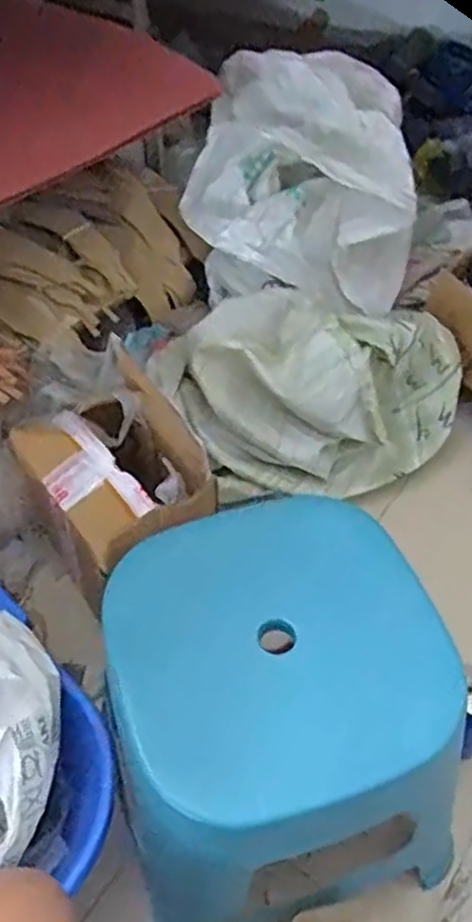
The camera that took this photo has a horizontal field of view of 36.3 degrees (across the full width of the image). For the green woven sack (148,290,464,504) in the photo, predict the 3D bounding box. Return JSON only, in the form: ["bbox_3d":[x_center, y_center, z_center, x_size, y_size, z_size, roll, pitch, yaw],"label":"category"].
[{"bbox_3d":[0.118,-0.097,1.007,0.401,0.210,0.239,-18,51,-15],"label":"green woven sack"}]

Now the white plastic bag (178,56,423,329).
[{"bbox_3d":[0.114,-0.486,1.250,0.366,0.249,0.455,1,48,1],"label":"white plastic bag"}]

